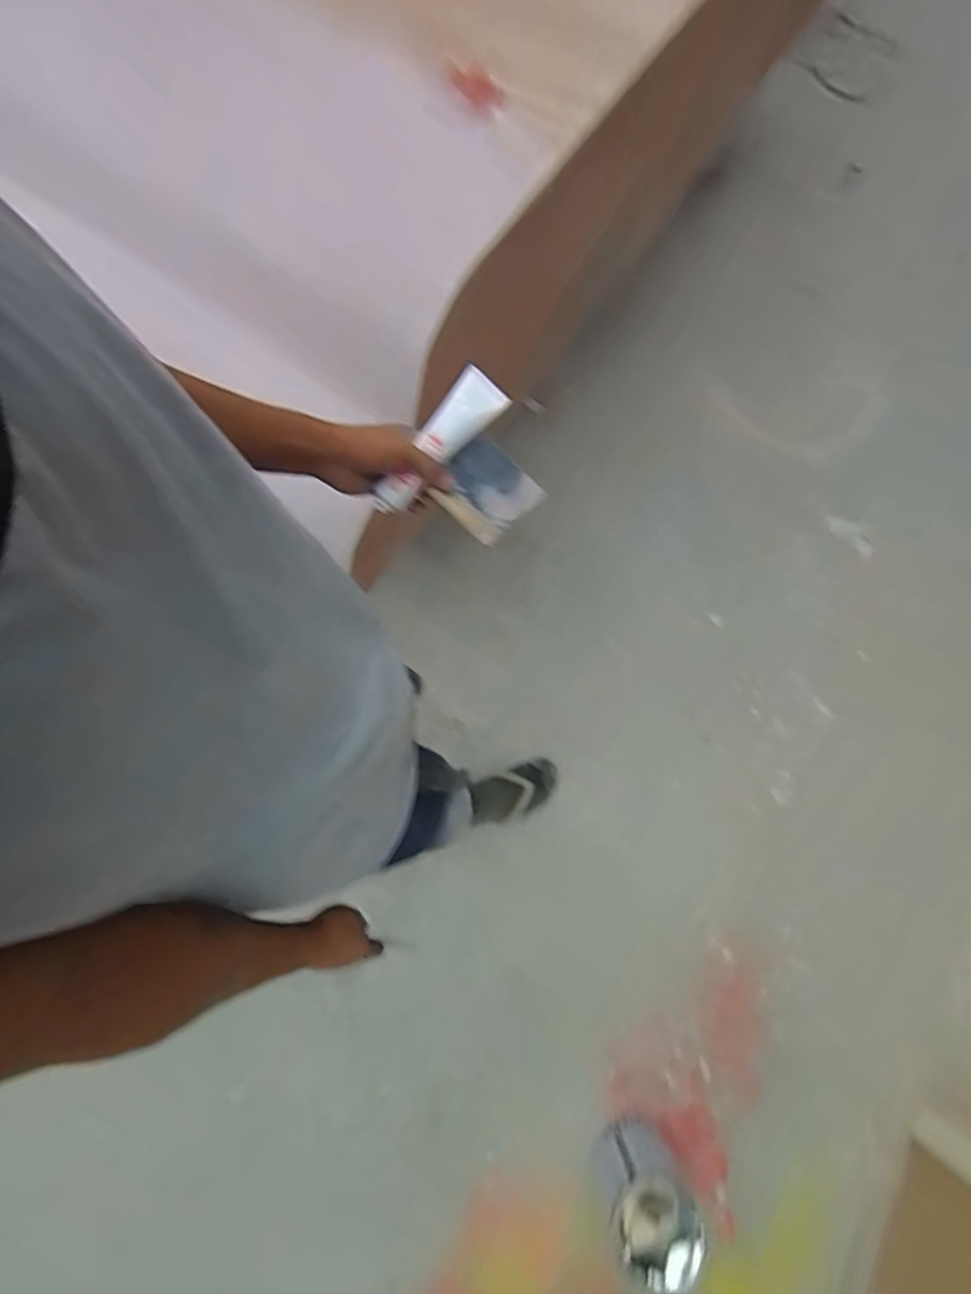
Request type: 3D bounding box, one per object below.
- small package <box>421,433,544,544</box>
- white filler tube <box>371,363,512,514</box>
[{"bbox_3d":[0.000,-0.167,0.666,0.094,0.012,0.103,44,67,-6],"label":"small package"},{"bbox_3d":[-0.049,-0.204,0.642,0.048,0.028,0.167,39,89,7],"label":"white filler tube"}]

